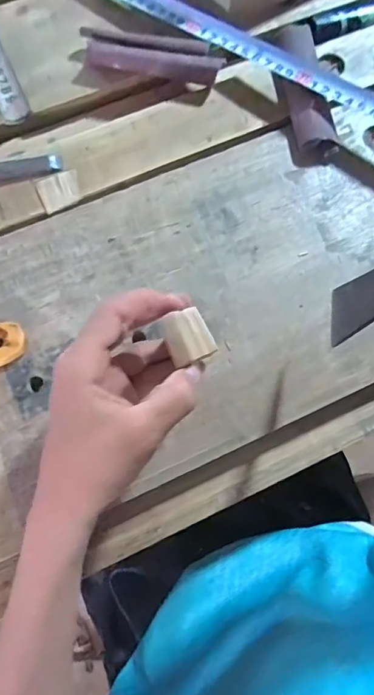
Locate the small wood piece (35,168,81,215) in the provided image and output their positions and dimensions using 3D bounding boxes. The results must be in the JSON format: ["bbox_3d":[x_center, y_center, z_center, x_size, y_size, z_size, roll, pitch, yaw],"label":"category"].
[{"bbox_3d":[-0.093,-0.116,0.340,0.030,0.004,0.029,-23,77,-8],"label":"small wood piece"}]

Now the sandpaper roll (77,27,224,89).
[{"bbox_3d":[-0.027,-0.225,0.363,0.108,0.021,0.031,11,75,1],"label":"sandpaper roll"}]

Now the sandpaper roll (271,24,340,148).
[{"bbox_3d":[0.090,-0.203,0.359,0.031,0.022,0.108,-9,76,-4],"label":"sandpaper roll"}]

